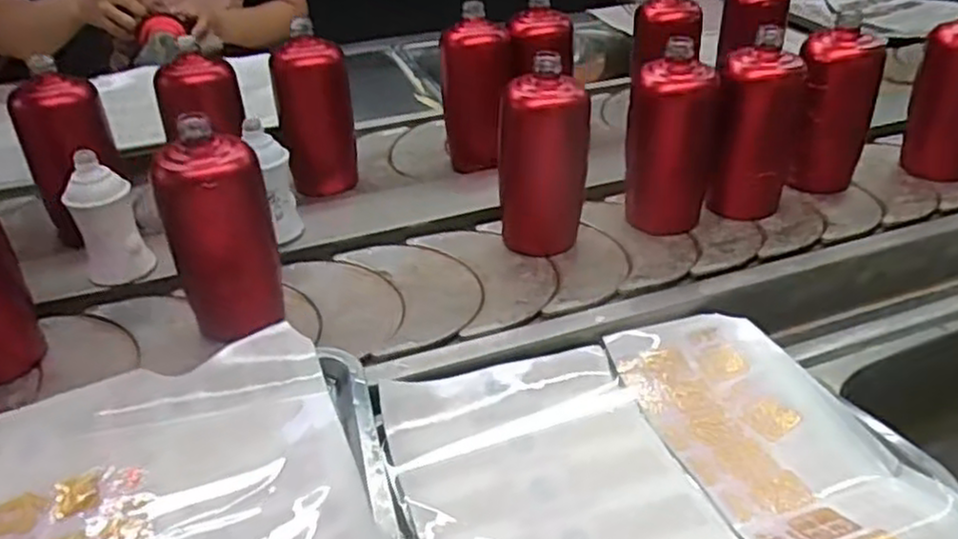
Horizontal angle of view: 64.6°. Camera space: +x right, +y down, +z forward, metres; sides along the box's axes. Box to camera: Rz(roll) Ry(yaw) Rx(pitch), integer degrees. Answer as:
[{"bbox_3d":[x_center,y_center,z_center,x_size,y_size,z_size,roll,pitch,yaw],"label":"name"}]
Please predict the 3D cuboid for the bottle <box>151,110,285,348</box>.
[{"bbox_3d":[-0.212,-0.029,0.619,0.076,0.163,0.072,-14,37,-19],"label":"bottle"}]

